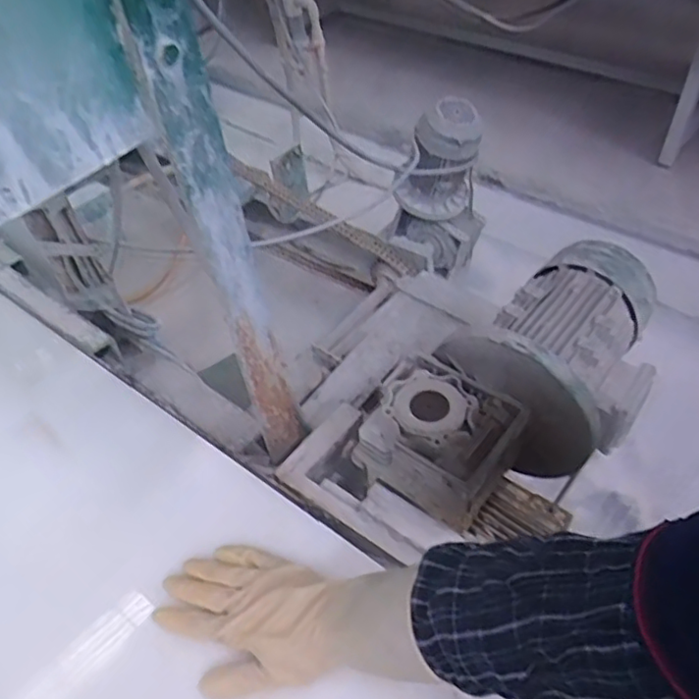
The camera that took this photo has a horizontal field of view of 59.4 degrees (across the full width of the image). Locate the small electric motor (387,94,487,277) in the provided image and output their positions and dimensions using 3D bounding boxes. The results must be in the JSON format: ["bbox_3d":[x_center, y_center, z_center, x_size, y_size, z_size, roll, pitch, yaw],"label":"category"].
[{"bbox_3d":[0.225,-0.381,1.516,0.216,0.432,0.174,-11,48,-4],"label":"small electric motor"}]

